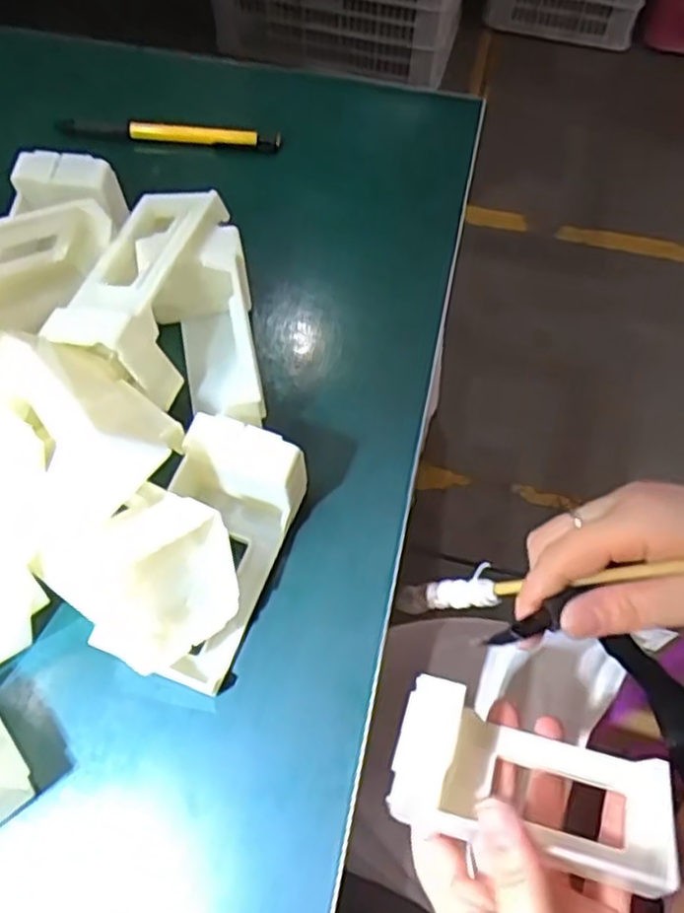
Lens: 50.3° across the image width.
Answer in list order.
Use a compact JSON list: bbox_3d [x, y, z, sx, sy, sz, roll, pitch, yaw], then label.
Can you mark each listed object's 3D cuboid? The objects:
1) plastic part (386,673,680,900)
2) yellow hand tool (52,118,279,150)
[{"bbox_3d":[0.079,0.136,0.301,0.113,0.040,0.052,15,63,11],"label":"plastic part"},{"bbox_3d":[-0.110,-0.205,0.461,0.141,0.011,0.009,7,63,2],"label":"yellow hand tool"}]

